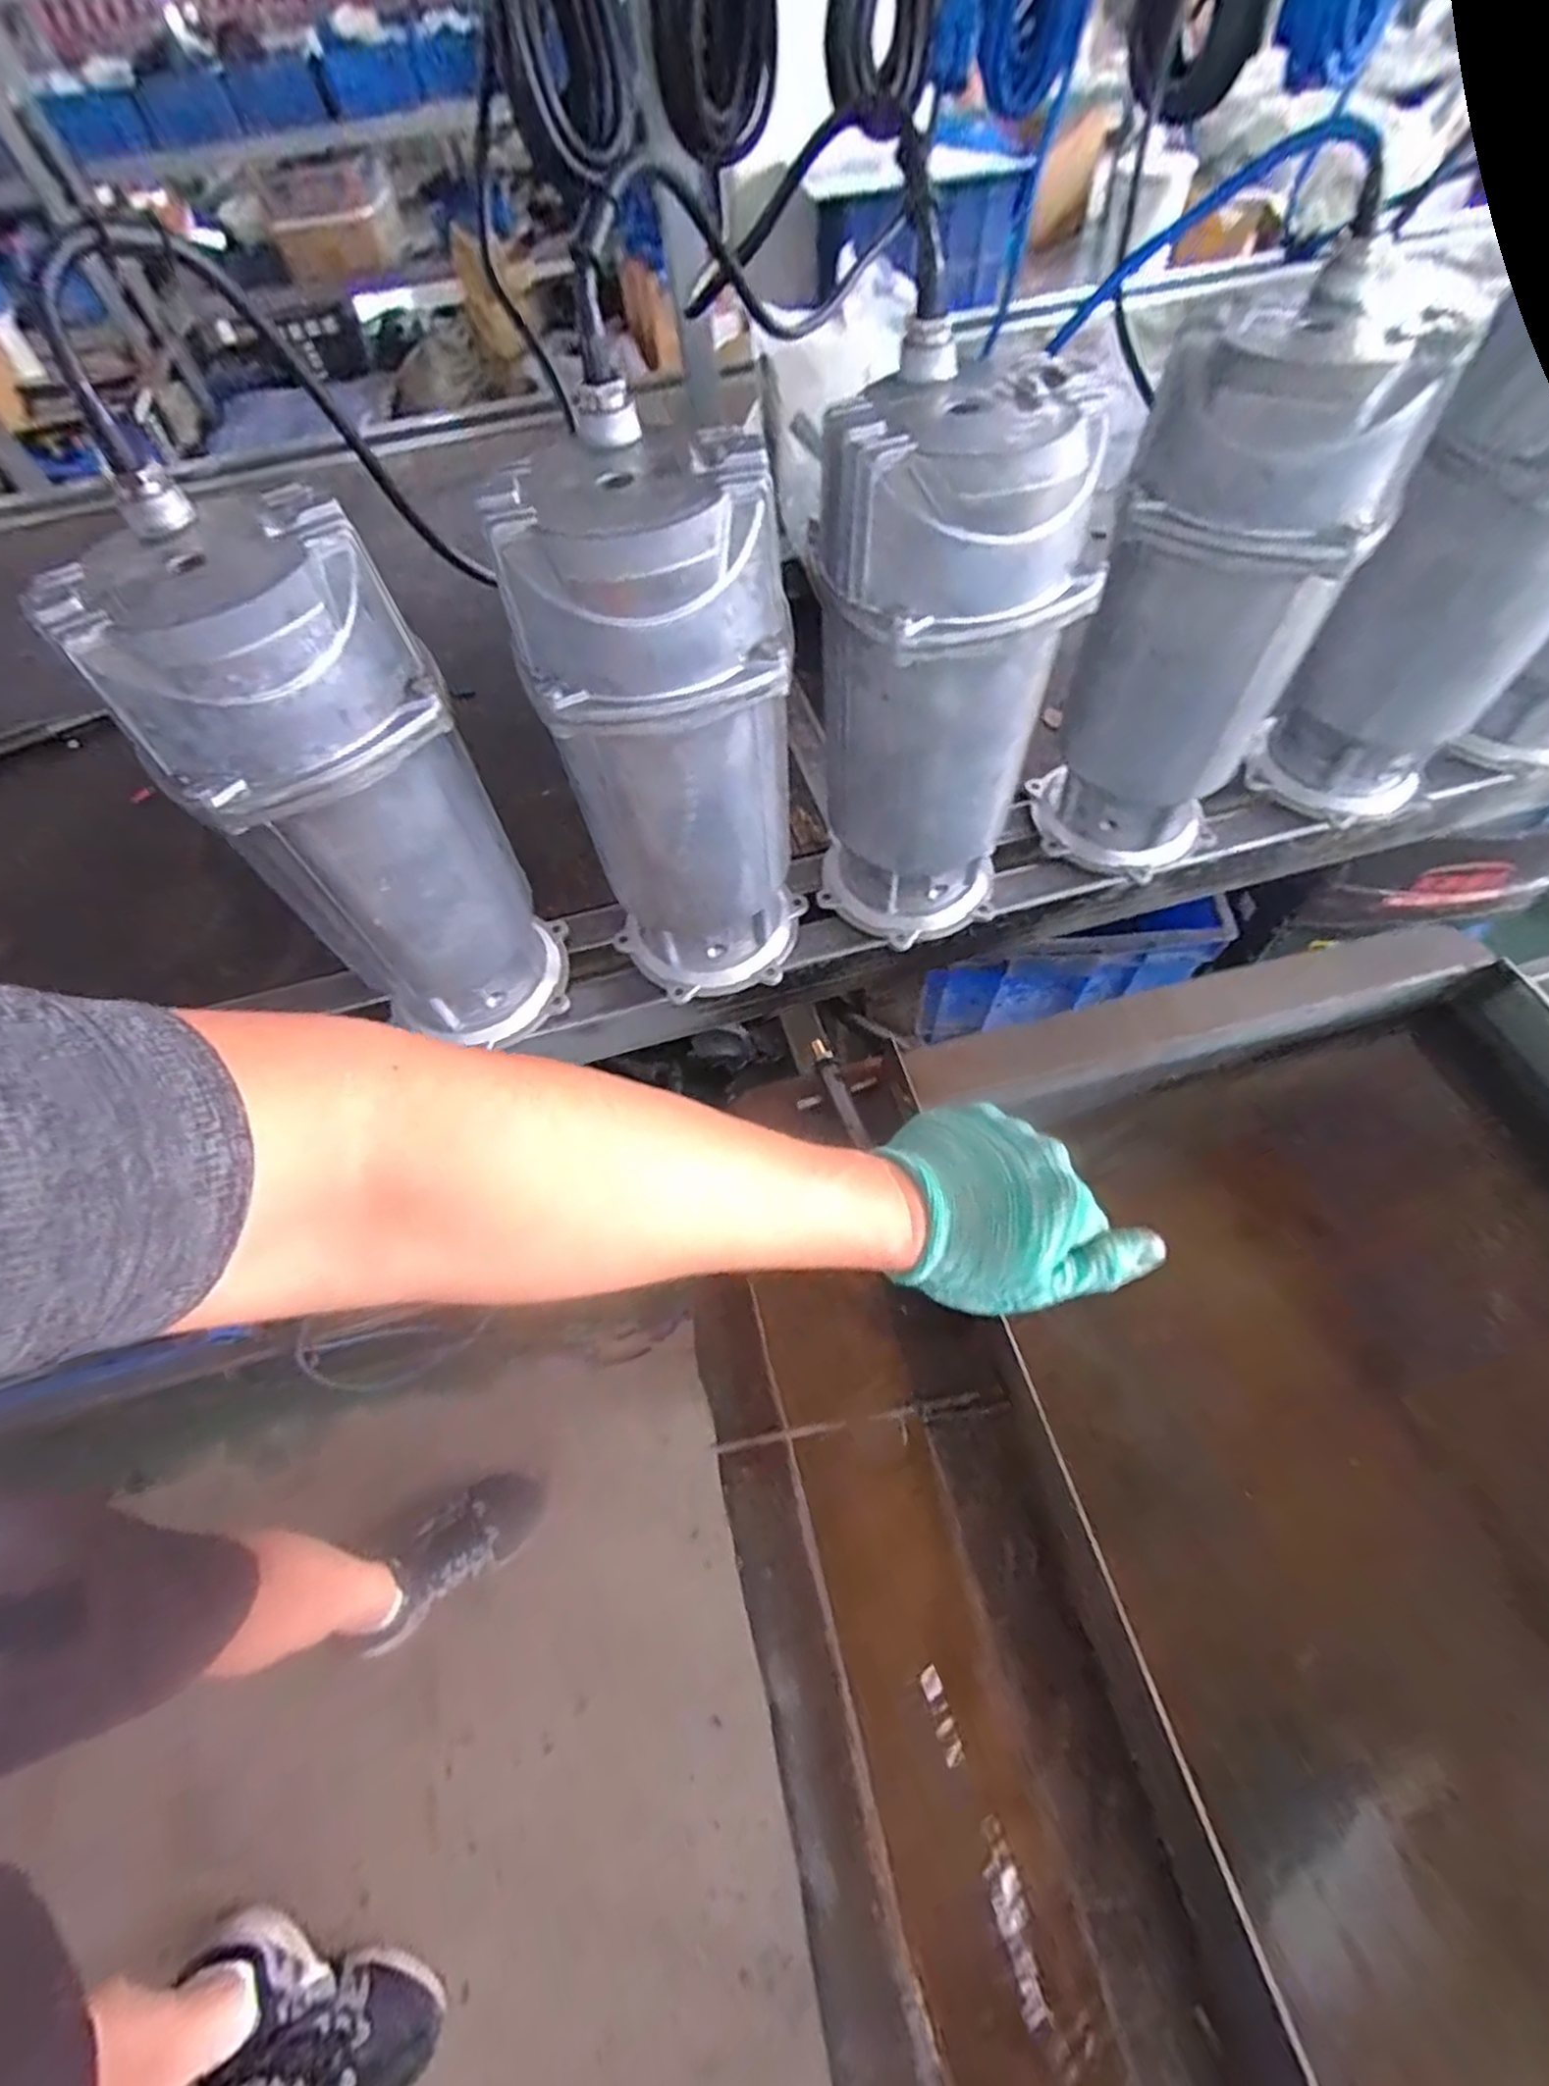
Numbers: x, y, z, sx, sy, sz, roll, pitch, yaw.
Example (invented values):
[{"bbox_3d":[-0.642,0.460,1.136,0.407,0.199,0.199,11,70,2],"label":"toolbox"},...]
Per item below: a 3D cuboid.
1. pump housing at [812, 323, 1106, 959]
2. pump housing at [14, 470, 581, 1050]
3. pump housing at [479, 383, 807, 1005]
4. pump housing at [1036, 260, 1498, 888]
[{"bbox_3d":[0.091,-0.191,0.436,0.121,0.291,0.108,-21,61,-8],"label":"pump housing"},{"bbox_3d":[-0.215,-0.111,0.408,0.121,0.285,0.100,-40,65,-17],"label":"pump housing"},{"bbox_3d":[-0.053,-0.150,0.424,0.124,0.293,0.104,-6,60,1],"label":"pump housing"},{"bbox_3d":[0.253,-0.244,0.454,0.122,0.293,0.109,28,66,19],"label":"pump housing"}]

